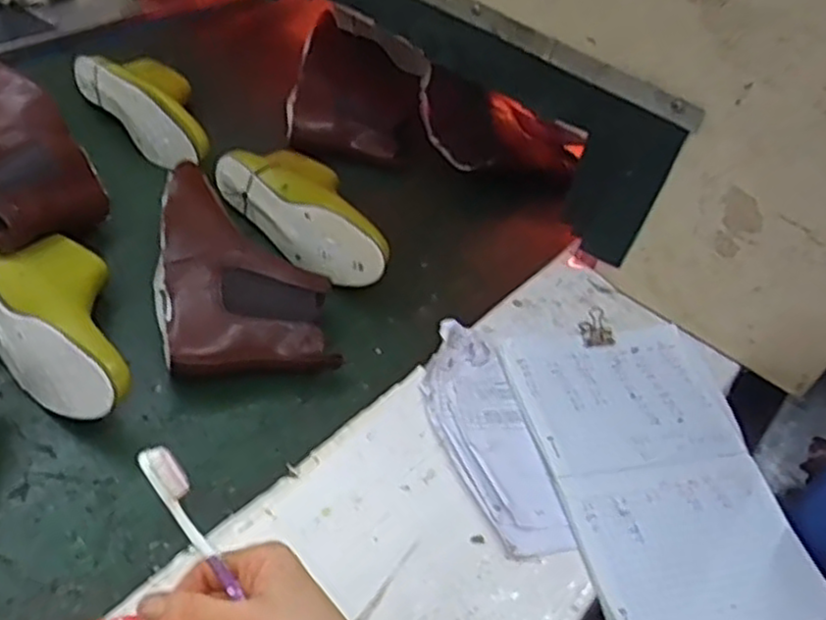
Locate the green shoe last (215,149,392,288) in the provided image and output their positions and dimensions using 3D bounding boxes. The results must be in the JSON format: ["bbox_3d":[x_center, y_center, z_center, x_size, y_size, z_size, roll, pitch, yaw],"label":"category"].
[{"bbox_3d":[-0.112,-0.114,0.832,0.101,0.074,0.249,-30,58,-35],"label":"green shoe last"}]

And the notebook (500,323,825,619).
[{"bbox_3d":[0.222,0.140,0.662,0.210,0.013,0.311,-2,49,-18],"label":"notebook"}]

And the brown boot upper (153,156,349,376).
[{"bbox_3d":[-0.175,-0.049,0.731,0.161,0.101,0.258,-10,50,-18],"label":"brown boot upper"}]

